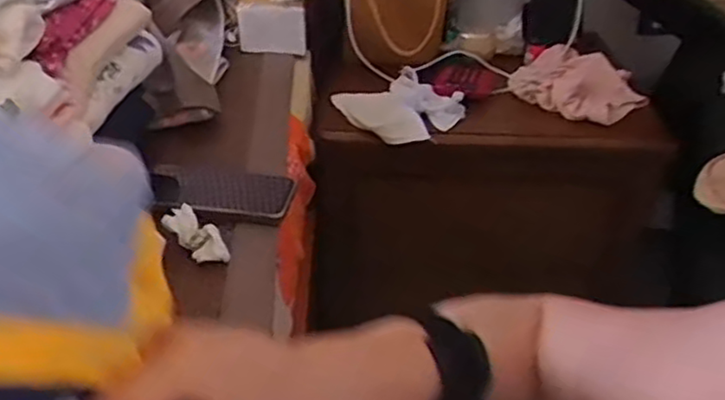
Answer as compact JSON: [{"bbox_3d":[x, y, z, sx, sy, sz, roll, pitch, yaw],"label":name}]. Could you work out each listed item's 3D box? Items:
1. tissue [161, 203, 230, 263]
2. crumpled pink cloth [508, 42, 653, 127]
[{"bbox_3d":[-0.155,0.035,0.641,0.072,0.023,0.032,37,47,22],"label":"tissue"},{"bbox_3d":[0.317,-0.175,1.011,0.179,0.049,0.141,30,44,34],"label":"crumpled pink cloth"}]

